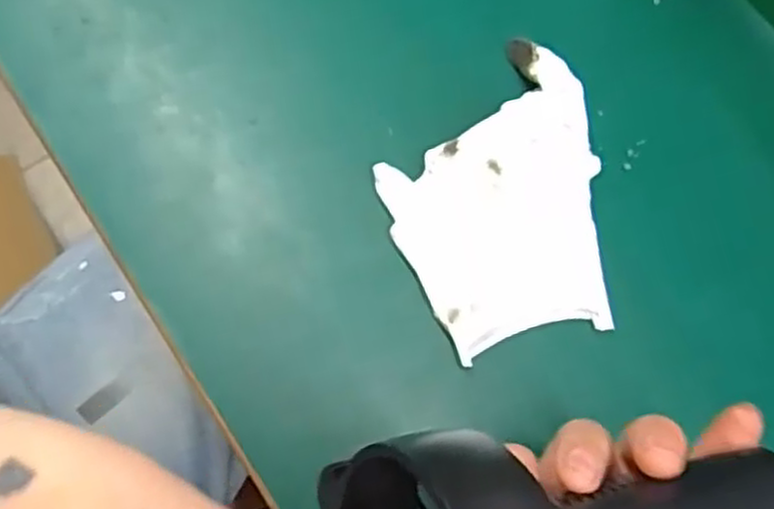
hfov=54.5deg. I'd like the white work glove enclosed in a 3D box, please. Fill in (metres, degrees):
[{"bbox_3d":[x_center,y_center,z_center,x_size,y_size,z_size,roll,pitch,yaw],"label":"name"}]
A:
[{"bbox_3d":[0.053,-0.027,0.357,0.102,0.027,0.134,-15,74,-5],"label":"white work glove"}]

